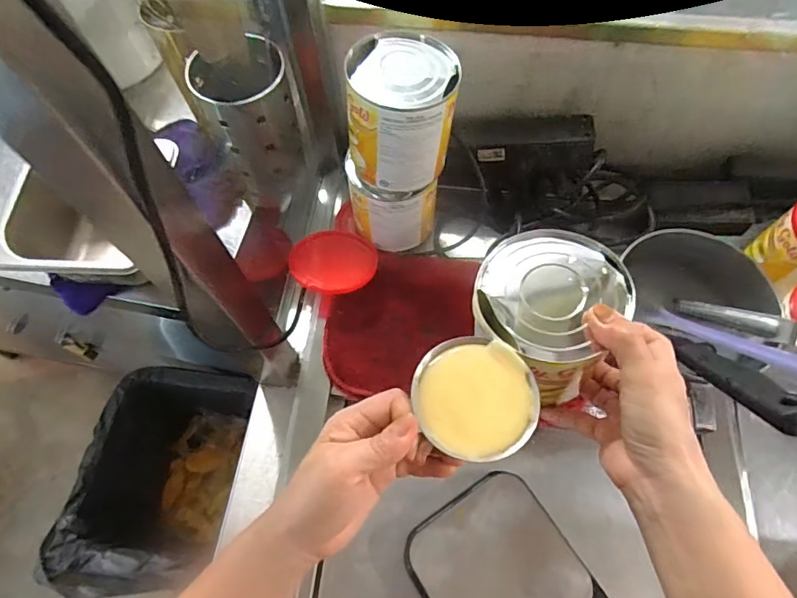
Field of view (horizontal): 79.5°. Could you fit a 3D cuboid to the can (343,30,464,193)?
[{"bbox_3d":[0.004,-0.171,0.448,0.094,0.112,0.087,-1,65,1],"label":"can"}]

